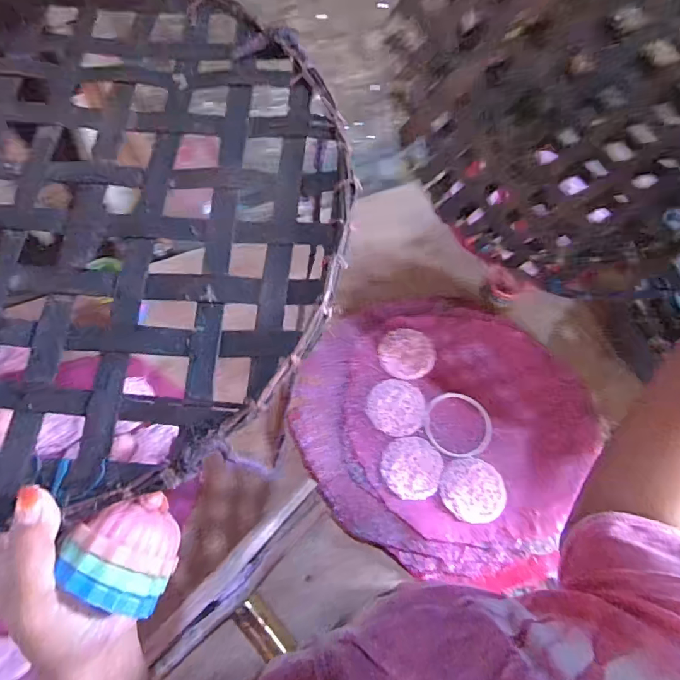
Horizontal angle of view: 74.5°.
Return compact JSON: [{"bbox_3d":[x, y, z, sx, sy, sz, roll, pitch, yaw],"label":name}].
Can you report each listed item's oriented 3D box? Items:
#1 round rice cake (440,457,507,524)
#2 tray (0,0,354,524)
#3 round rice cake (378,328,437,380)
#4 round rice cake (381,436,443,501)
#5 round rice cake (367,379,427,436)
[{"bbox_3d":[0.170,0.190,0.573,0.079,0.010,0.080,0,61,0],"label":"round rice cake"},{"bbox_3d":[-0.182,-0.091,0.261,0.361,0.022,0.352,0,73,-1],"label":"tray"},{"bbox_3d":[0.100,0.018,0.661,0.079,0.020,0.083,0,61,0],"label":"round rice cake"},{"bbox_3d":[0.094,0.166,0.585,0.077,0.005,0.080,0,61,0],"label":"round rice cake"},{"bbox_3d":[0.079,0.093,0.623,0.078,0.004,0.079,0,61,0],"label":"round rice cake"}]

